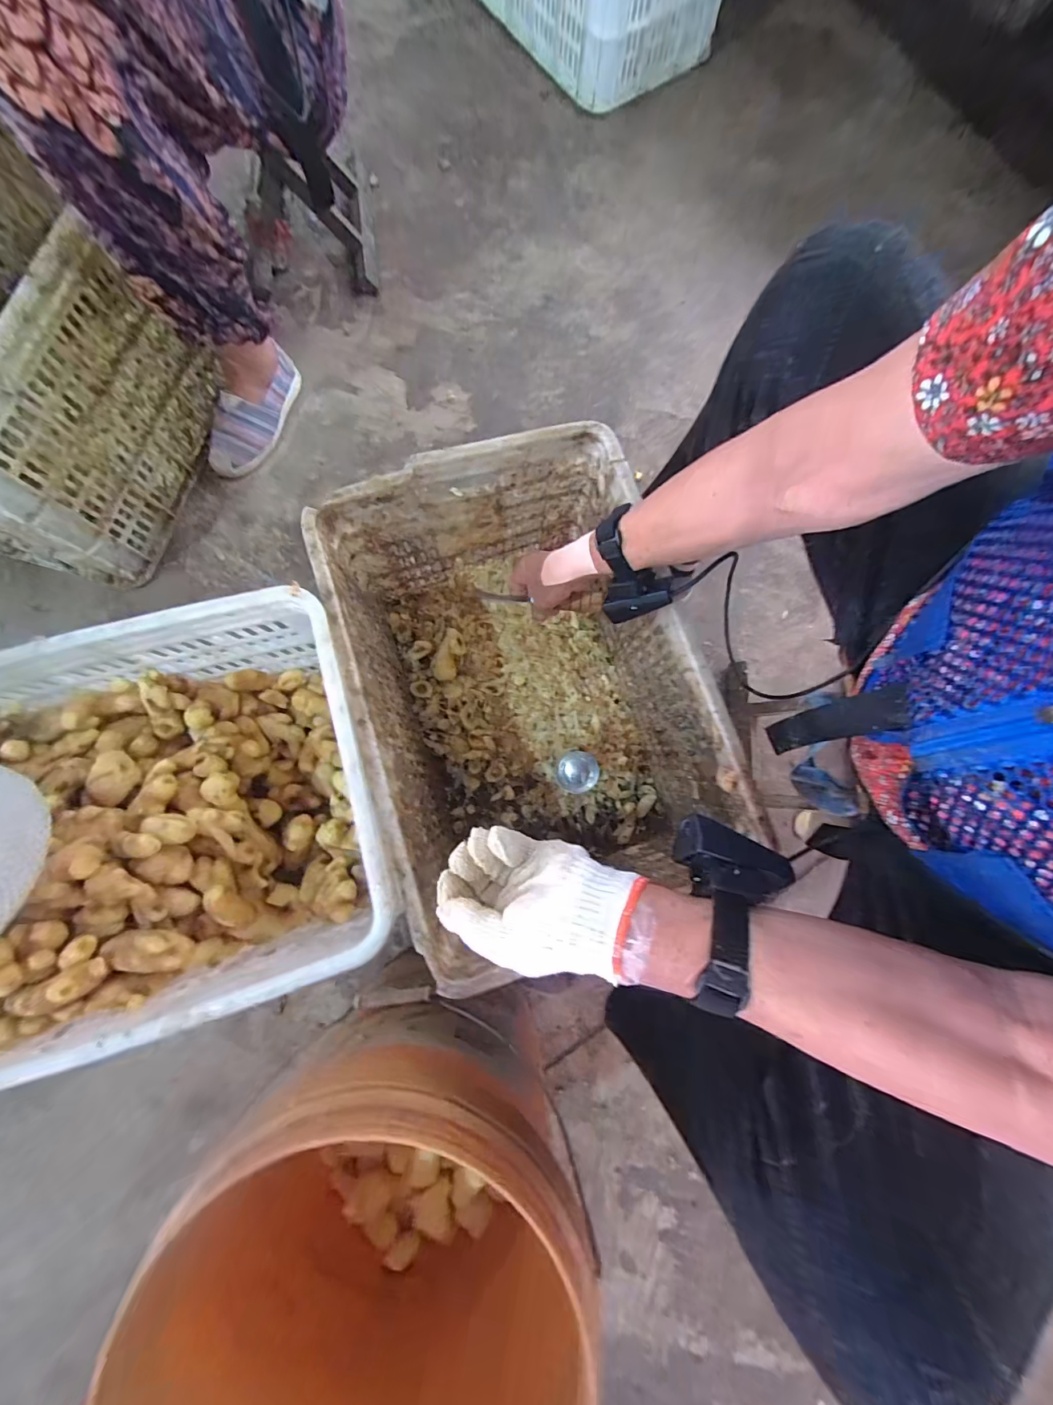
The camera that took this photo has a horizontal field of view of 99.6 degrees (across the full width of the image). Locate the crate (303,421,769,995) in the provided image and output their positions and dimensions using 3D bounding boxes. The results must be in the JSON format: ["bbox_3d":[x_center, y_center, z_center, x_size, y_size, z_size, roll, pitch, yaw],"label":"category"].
[{"bbox_3d":[-0.003,-0.011,0.583,0.336,0.291,0.494,-17,81,-4],"label":"crate"}]

